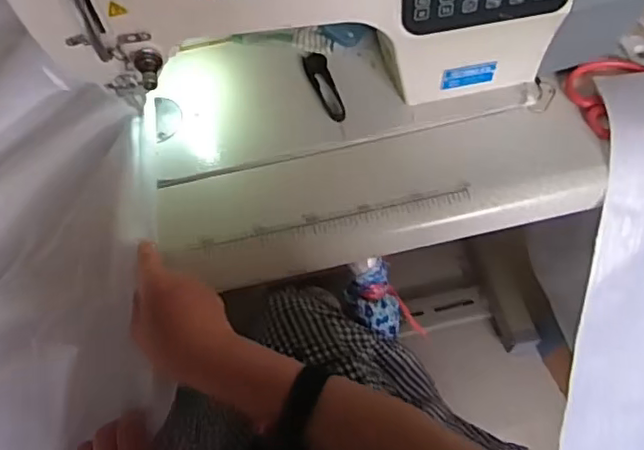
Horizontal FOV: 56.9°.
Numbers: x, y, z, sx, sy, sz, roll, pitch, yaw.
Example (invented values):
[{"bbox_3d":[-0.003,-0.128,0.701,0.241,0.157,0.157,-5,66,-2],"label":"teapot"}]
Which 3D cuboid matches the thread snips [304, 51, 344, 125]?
[{"bbox_3d":[0.003,-0.150,0.641,0.024,0.006,0.099,-17,64,-5],"label":"thread snips"}]

